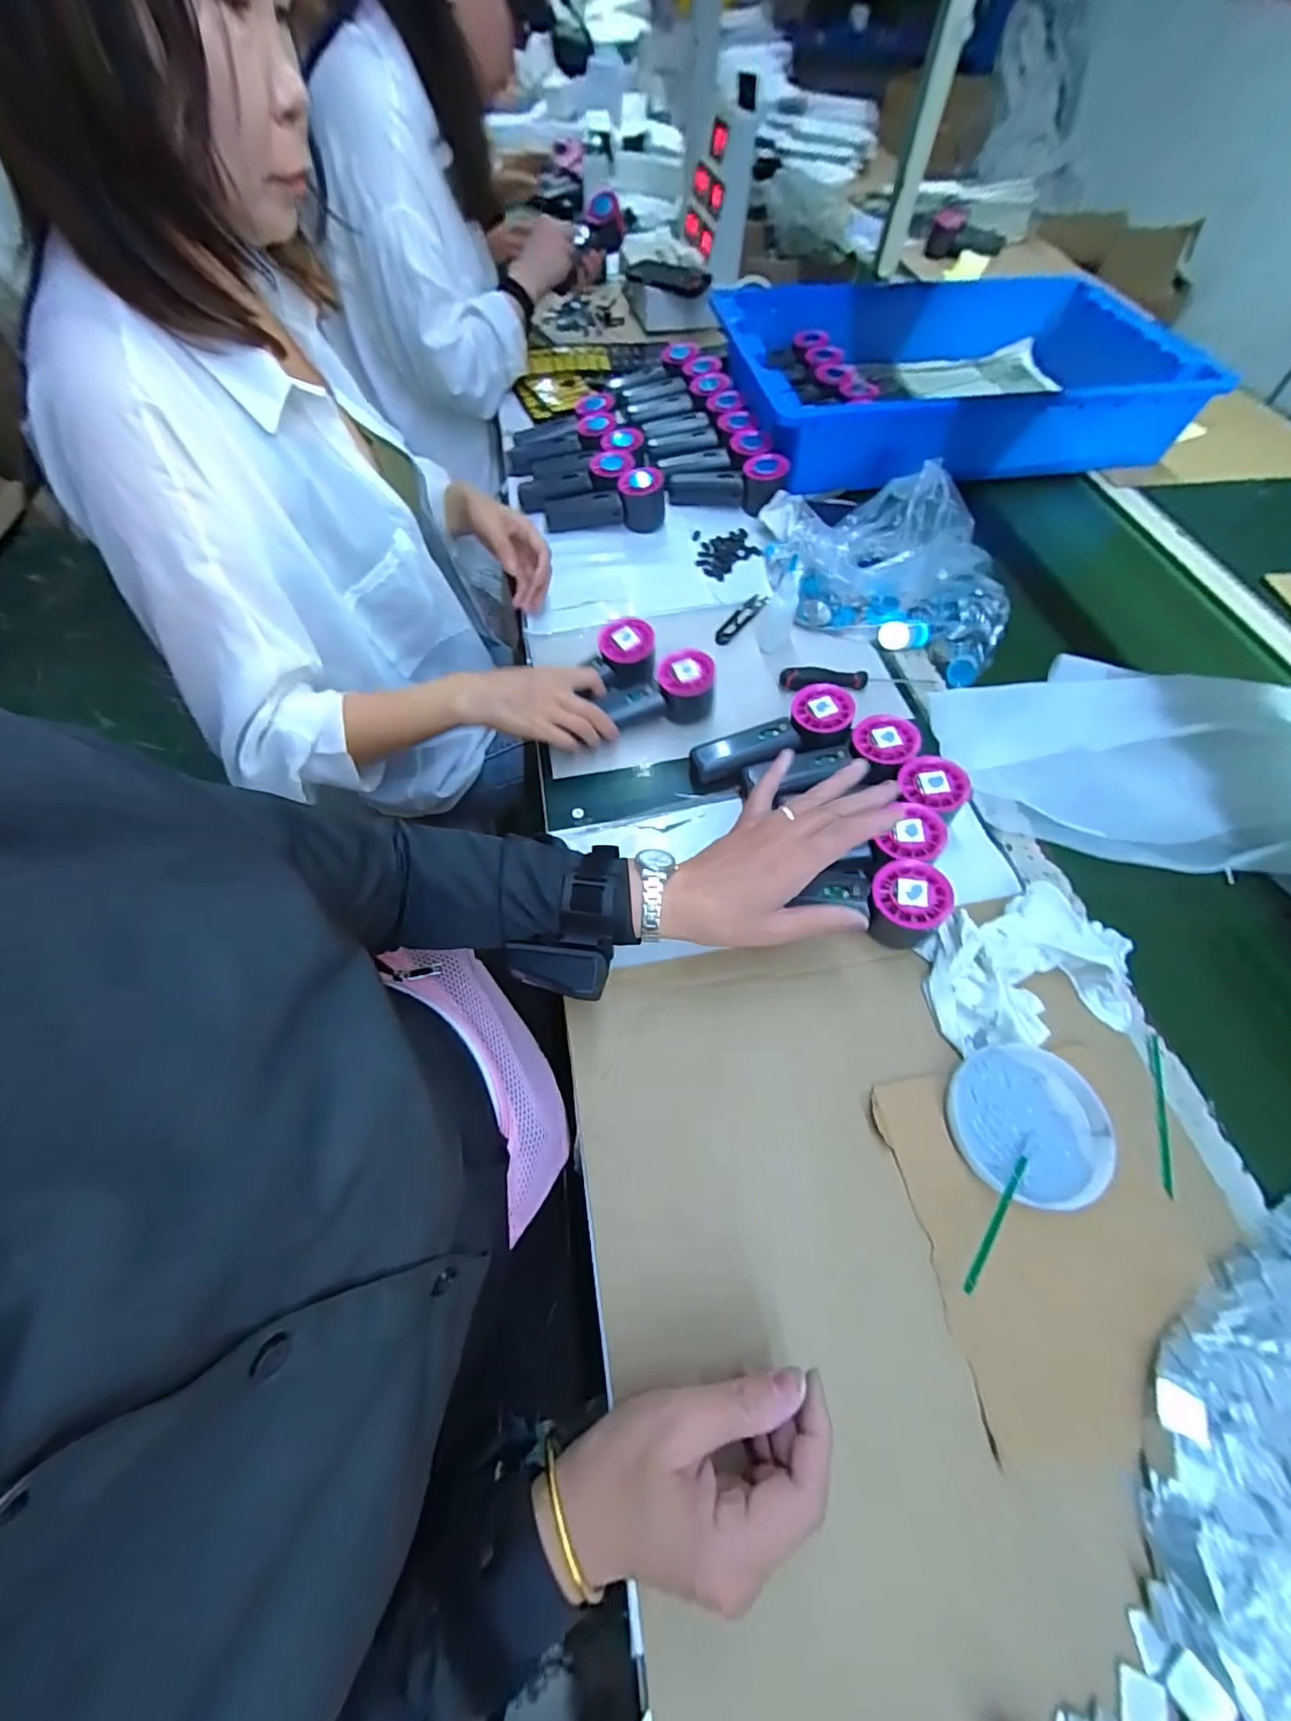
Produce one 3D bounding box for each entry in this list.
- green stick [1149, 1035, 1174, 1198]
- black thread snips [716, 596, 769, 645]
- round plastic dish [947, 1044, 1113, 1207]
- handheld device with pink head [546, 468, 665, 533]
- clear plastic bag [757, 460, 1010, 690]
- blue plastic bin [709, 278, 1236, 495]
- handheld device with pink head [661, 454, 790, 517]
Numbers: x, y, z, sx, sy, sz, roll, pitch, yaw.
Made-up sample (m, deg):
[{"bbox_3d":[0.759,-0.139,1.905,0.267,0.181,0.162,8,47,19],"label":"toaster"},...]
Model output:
[{"bbox_3d":[0.366,0.178,0.399,0.007,0.008,0.110,17,63,12],"label":"green stick"},{"bbox_3d":[0.113,-0.285,0.654,0.024,0.014,0.099,31,67,18],"label":"black thread snips"},{"bbox_3d":[0.260,0.180,0.386,0.099,0.017,0.096,-1,61,2],"label":"round plastic dish"},{"bbox_3d":[-0.053,-0.461,0.734,0.155,0.054,0.044,-4,61,0],"label":"handheld device with pink head"},{"bbox_3d":[0.270,-0.340,0.642,0.285,0.089,0.235,12,62,9],"label":"clear plastic bag"},{"bbox_3d":[0.456,-0.739,0.864,0.658,0.133,0.420,-12,61,-4],"label":"blue plastic bin"},{"bbox_3d":[0.104,-0.496,0.743,0.154,0.052,0.064,9,62,7],"label":"handheld device with pink head"}]

